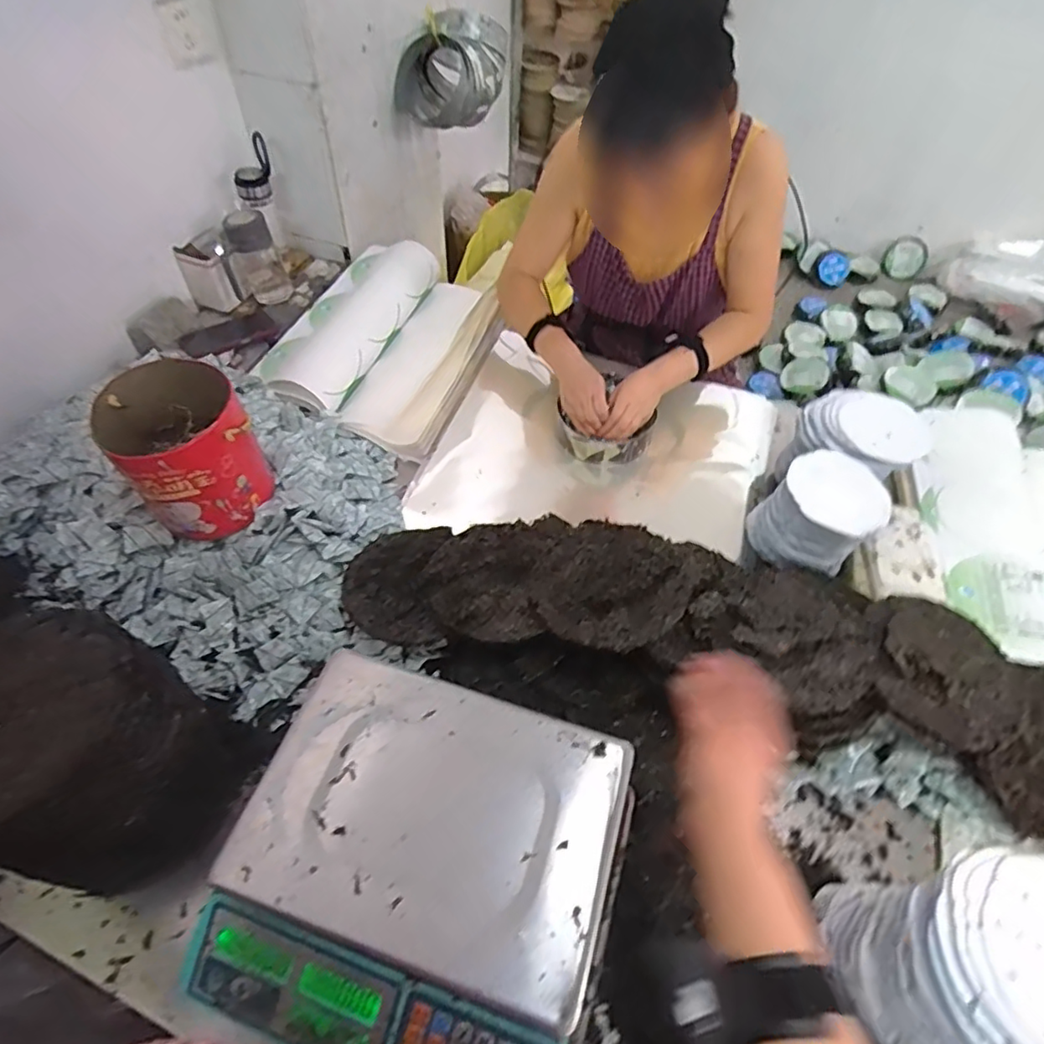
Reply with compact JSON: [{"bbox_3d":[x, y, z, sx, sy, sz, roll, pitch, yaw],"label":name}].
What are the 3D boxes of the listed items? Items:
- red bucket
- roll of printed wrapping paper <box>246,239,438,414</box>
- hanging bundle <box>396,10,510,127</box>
[{"bbox_3d":[-0.433,-0.084,0.792,0.152,0.205,0.139,1,53,-2],"label":"red bucket"},{"bbox_3d":[-0.332,-0.381,1.135,0.183,0.071,0.477,16,54,10],"label":"roll of printed wrapping paper"},{"bbox_3d":[-0.142,-0.963,1.280,0.160,0.172,0.228,28,57,18],"label":"hanging bundle"}]

